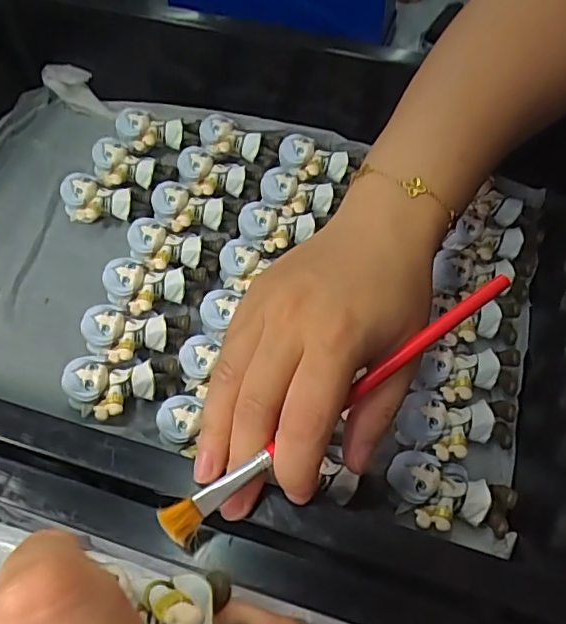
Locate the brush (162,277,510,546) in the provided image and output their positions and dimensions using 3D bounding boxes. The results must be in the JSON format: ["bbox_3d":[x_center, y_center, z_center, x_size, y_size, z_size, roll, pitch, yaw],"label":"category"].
[{"bbox_3d":[0.026,0.032,0.216,0.163,0.006,0.011,-34,64,-14],"label":"brush"}]

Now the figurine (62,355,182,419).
[{"bbox_3d":[-0.091,0.043,0.324,0.063,0.026,0.035,-4,58,-17],"label":"figurine"}]

